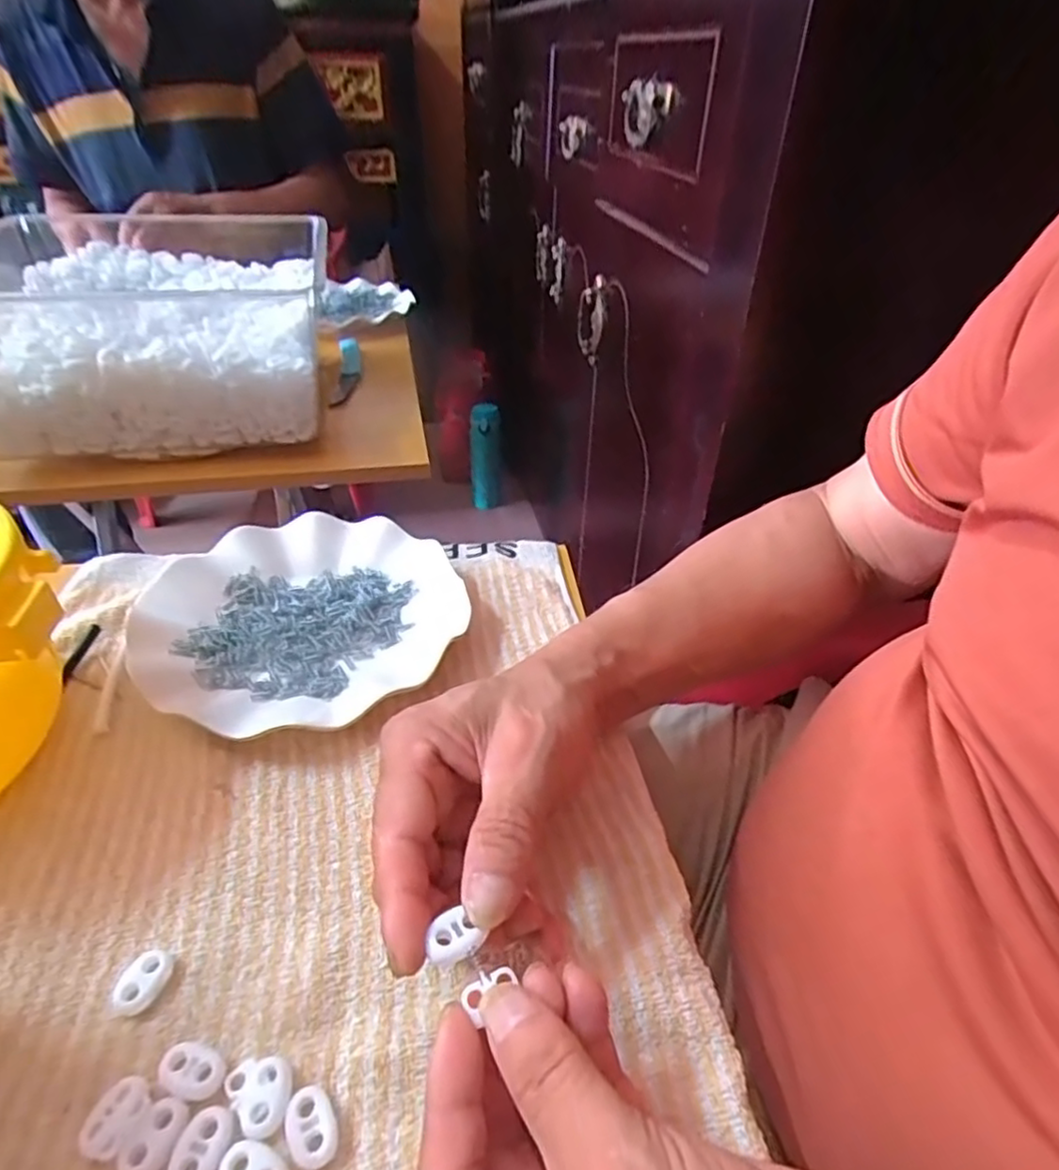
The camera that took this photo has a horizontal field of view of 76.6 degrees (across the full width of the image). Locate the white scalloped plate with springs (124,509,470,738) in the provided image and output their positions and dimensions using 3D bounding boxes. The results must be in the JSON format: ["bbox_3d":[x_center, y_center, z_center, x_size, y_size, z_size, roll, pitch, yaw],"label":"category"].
[{"bbox_3d":[-0.137,0.017,0.402,0.163,0.024,0.176,2,39,-1],"label":"white scalloped plate with springs"}]

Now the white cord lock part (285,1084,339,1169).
[{"bbox_3d":[-0.072,0.177,0.220,0.016,0.005,0.022,-23,45,-28],"label":"white cord lock part"}]

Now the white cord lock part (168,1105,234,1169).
[{"bbox_3d":[-0.105,0.178,0.212,0.016,0.004,0.022,8,39,7],"label":"white cord lock part"}]

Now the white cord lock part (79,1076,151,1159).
[{"bbox_3d":[-0.136,0.174,0.219,0.018,0.008,0.021,13,40,13],"label":"white cord lock part"}]

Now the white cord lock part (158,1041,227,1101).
[{"bbox_3d":[-0.115,0.166,0.230,0.022,0.004,0.015,15,40,15],"label":"white cord lock part"}]

